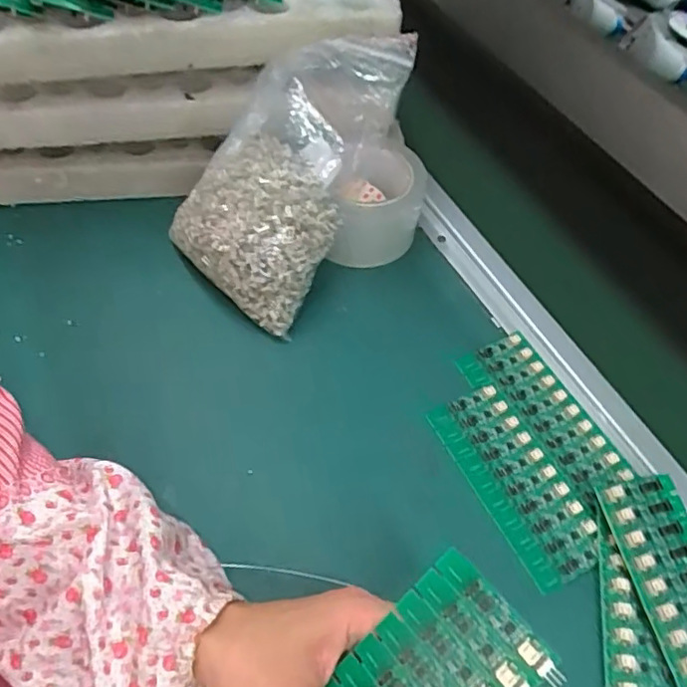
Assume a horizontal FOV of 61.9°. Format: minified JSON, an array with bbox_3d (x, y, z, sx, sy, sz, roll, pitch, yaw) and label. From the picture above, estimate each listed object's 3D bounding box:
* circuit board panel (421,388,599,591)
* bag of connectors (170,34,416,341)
[{"bbox_3d":[0.117,0.092,0.391,0.056,0.008,0.136,-22,59,-18],"label":"circuit board panel"},{"bbox_3d":[-0.050,-0.126,0.423,0.128,0.179,0.136,38,61,21],"label":"bag of connectors"}]

